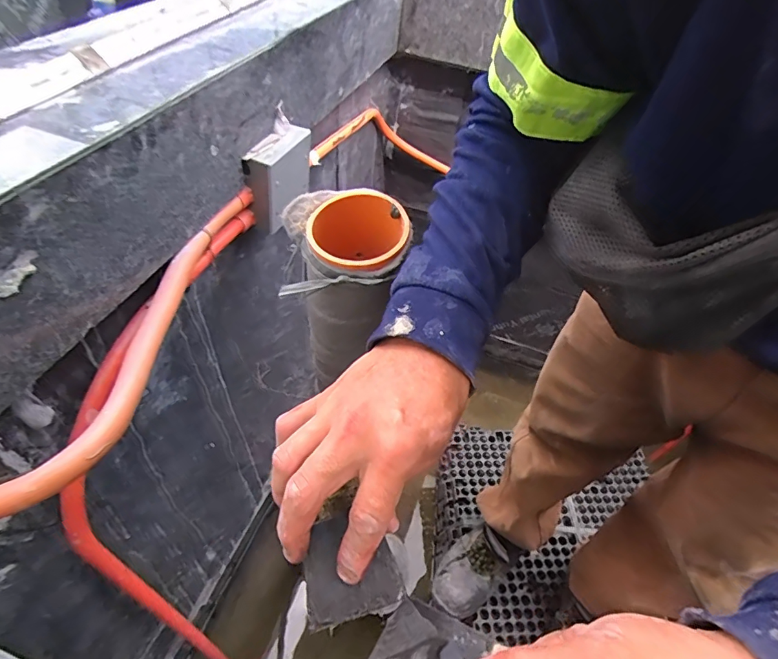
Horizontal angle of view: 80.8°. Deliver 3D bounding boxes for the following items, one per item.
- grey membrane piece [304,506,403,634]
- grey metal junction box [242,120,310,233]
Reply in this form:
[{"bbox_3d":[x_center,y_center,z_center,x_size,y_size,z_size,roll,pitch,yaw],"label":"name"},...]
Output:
[{"bbox_3d":[-0.024,0.134,0.260,0.052,0.004,0.053,-15,74,-7],"label":"grey membrane piece"},{"bbox_3d":[-0.157,-0.221,0.665,0.042,0.118,0.124,18,49,10],"label":"grey metal junction box"}]

